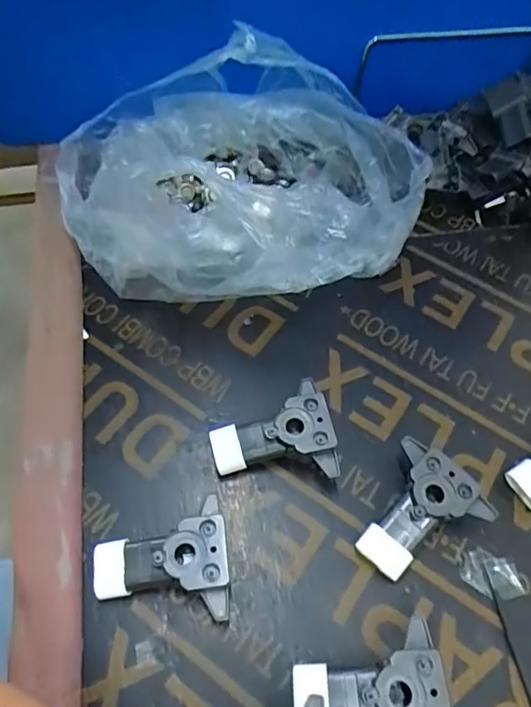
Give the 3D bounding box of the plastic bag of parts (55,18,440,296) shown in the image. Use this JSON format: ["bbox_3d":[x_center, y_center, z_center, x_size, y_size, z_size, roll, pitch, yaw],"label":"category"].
[{"bbox_3d":[-0.021,-0.116,0.349,0.213,0.095,0.194,-12,60,-10],"label":"plastic bag of parts"}]

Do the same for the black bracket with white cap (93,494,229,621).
[{"bbox_3d":[-0.051,0.103,0.256,0.064,0.026,0.053,-6,59,-7],"label":"black bracket with white cap"}]

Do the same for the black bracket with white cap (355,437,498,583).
[{"bbox_3d":[0.077,0.084,0.275,0.063,0.027,0.054,-37,67,-22],"label":"black bracket with white cap"}]

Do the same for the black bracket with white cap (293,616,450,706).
[{"bbox_3d":[0.045,0.151,0.233,0.063,0.027,0.051,-2,59,-4],"label":"black bracket with white cap"}]

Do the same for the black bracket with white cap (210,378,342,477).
[{"bbox_3d":[0.004,0.048,0.291,0.065,0.027,0.052,-11,60,-9],"label":"black bracket with white cap"}]

